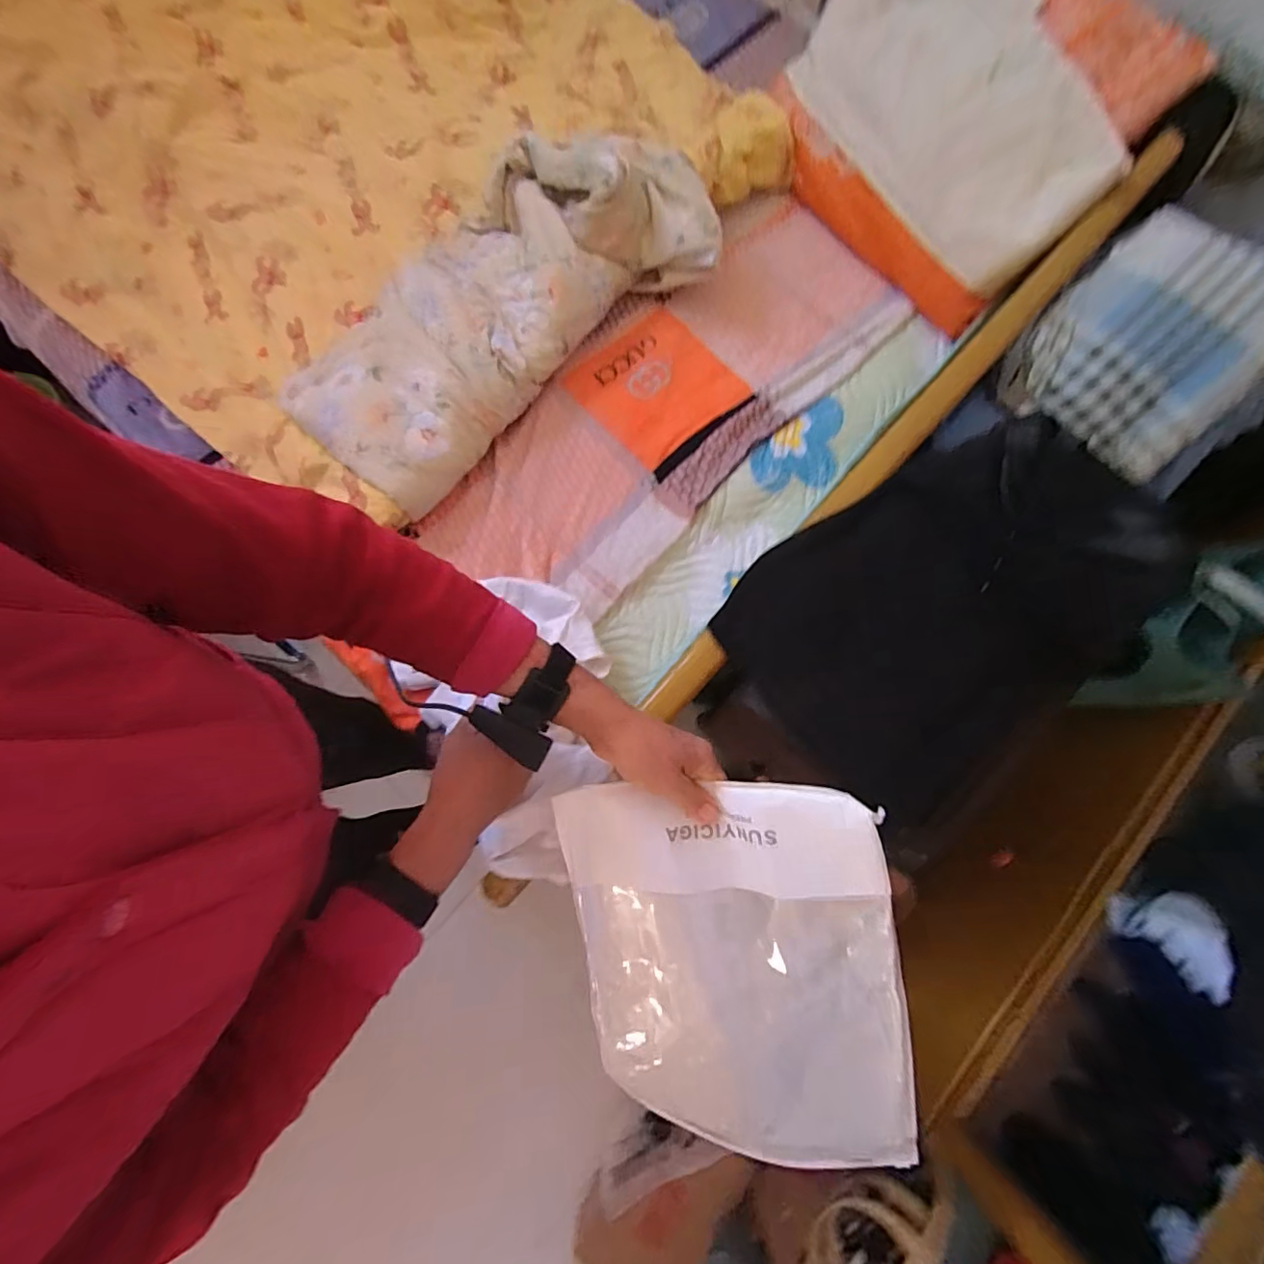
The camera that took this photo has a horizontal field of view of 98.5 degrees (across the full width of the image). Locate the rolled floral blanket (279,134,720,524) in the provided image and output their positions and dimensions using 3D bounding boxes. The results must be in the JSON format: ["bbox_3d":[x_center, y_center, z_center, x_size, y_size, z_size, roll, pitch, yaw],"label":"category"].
[{"bbox_3d":[-0.202,-0.509,0.837,0.703,0.147,0.313,-40,80,-7],"label":"rolled floral blanket"}]

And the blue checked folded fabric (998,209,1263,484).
[{"bbox_3d":[0.731,-0.411,0.757,0.265,0.082,0.368,42,82,9],"label":"blue checked folded fabric"}]

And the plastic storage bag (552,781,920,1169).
[{"bbox_3d":[0.089,0.300,0.480,0.274,0.025,0.352,-4,99,13],"label":"plastic storage bag"}]

